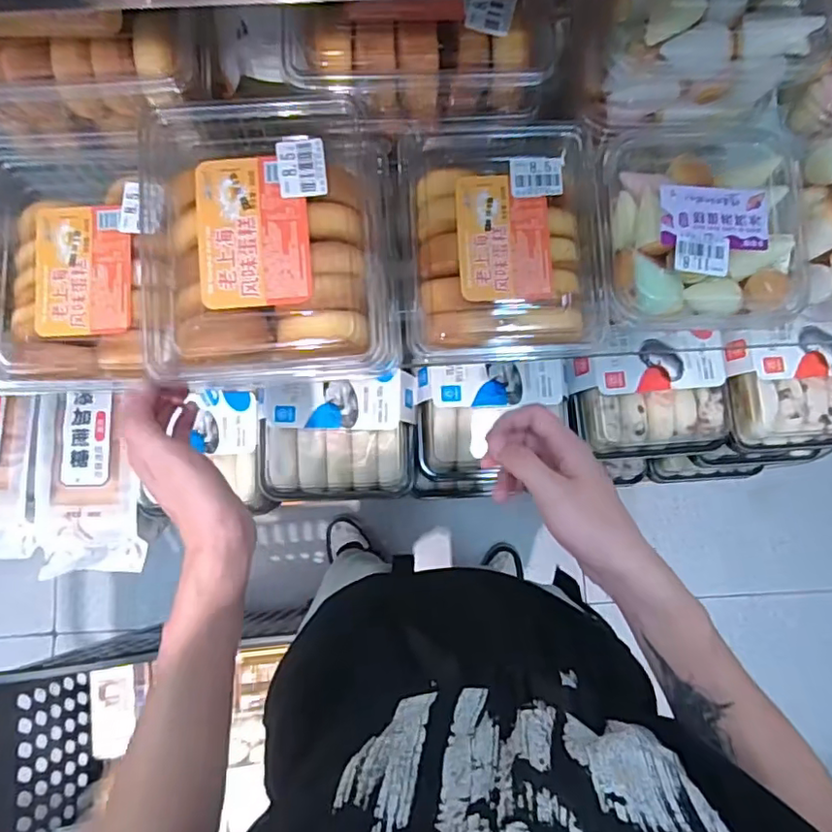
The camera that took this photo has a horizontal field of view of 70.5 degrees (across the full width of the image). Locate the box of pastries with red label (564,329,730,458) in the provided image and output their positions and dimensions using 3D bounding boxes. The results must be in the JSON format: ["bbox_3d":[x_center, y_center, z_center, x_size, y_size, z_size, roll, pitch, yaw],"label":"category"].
[{"bbox_3d":[0.238,-0.016,0.598,0.147,0.053,0.111,-9,82,-3],"label":"box of pastries with red label"}]

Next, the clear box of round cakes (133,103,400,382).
[{"bbox_3d":[-0.096,-0.122,0.408,0.161,0.070,0.201,-2,82,-1],"label":"clear box of round cakes"}]

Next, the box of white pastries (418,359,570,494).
[{"bbox_3d":[0.079,0.013,0.596,0.158,0.043,0.128,-2,82,-1],"label":"box of white pastries"}]

